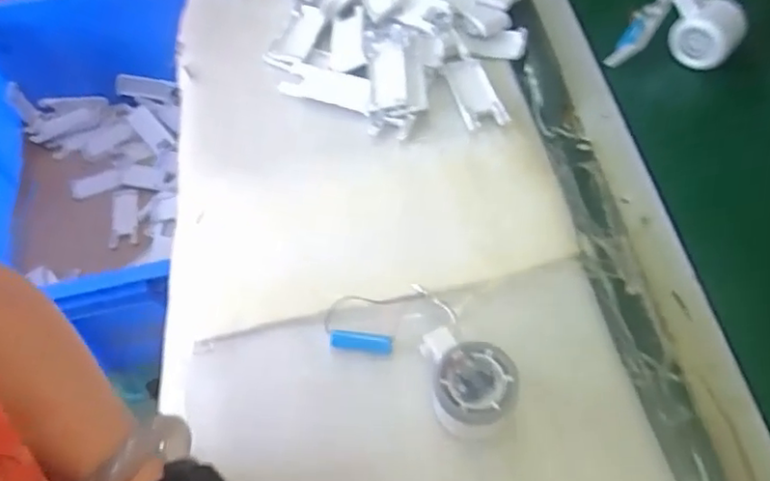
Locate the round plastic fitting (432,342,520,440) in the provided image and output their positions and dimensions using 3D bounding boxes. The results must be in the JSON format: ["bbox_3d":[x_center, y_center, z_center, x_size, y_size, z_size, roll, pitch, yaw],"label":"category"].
[{"bbox_3d":[0.065,0.109,0.450,0.056,0.043,0.055,13,57,12],"label":"round plastic fitting"}]

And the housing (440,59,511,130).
[{"bbox_3d":[0.092,-0.155,0.645,0.045,0.015,0.099,-12,56,-5],"label":"housing"}]

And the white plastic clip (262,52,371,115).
[{"bbox_3d":[-0.075,-0.170,0.663,0.142,0.013,0.041,23,60,17],"label":"white plastic clip"}]

